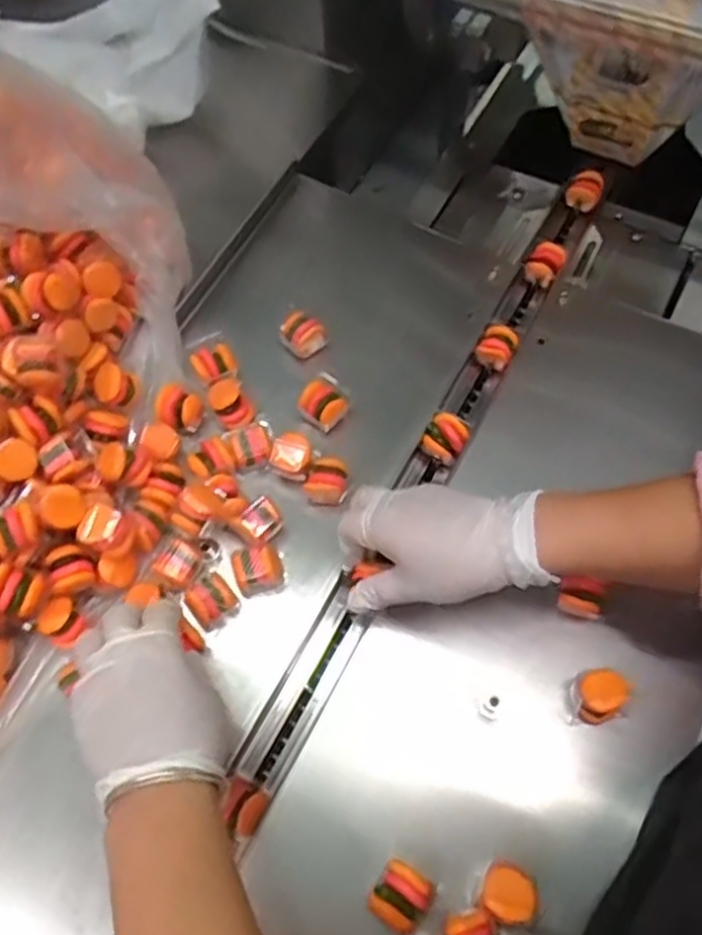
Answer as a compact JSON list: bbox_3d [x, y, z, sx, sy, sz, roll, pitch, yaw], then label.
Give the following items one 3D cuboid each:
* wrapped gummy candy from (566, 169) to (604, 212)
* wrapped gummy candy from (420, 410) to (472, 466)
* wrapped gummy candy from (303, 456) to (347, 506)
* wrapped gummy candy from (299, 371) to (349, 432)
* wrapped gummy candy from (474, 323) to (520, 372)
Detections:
[{"bbox_3d":[0.226,-0.268,0.722,0.033,0.028,0.031,-1,64,3],"label":"wrapped gummy candy"},{"bbox_3d":[0.076,-0.025,0.599,0.033,0.025,0.033,29,70,16],"label":"wrapped gummy candy"},{"bbox_3d":[-0.019,0.011,0.567,0.033,0.026,0.030,-4,64,2],"label":"wrapped gummy candy"},{"bbox_3d":[-0.021,-0.051,0.594,0.031,0.031,0.031,-35,67,-13],"label":"wrapped gummy candy"},{"bbox_3d":[0.124,-0.102,0.641,0.033,0.027,0.033,24,68,14],"label":"wrapped gummy candy"}]

